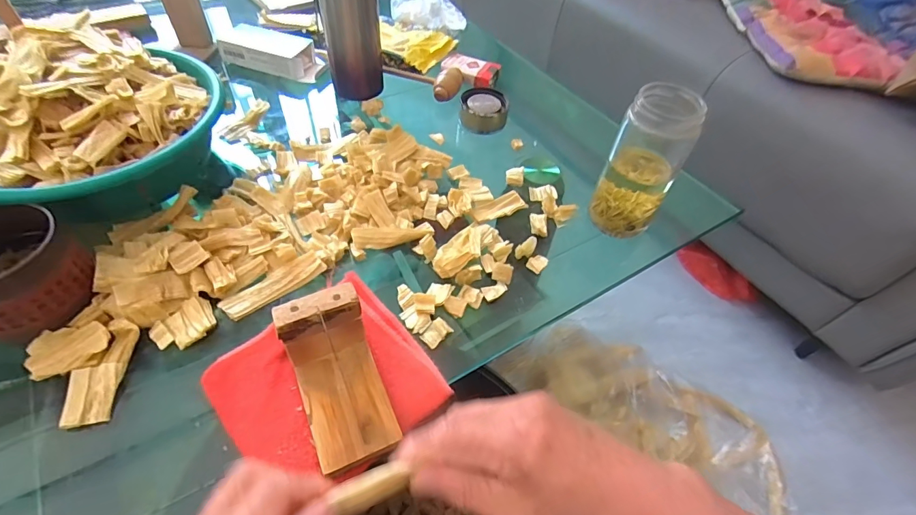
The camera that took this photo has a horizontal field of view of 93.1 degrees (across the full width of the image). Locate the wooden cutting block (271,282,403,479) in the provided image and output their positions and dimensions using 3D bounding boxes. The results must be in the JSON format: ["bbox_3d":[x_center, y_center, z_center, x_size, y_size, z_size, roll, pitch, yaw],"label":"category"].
[{"bbox_3d":[-0.087,0.089,0.319,0.060,0.076,0.105,-17,55,-18],"label":"wooden cutting block"}]

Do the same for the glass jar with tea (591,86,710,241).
[{"bbox_3d":[0.192,-0.094,0.453,0.069,0.150,0.065,3,51,-3],"label":"glass jar with tea"}]

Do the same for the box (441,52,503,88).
[{"bbox_3d":[0.020,-0.297,0.685,0.091,0.020,0.046,25,53,14],"label":"box"}]

